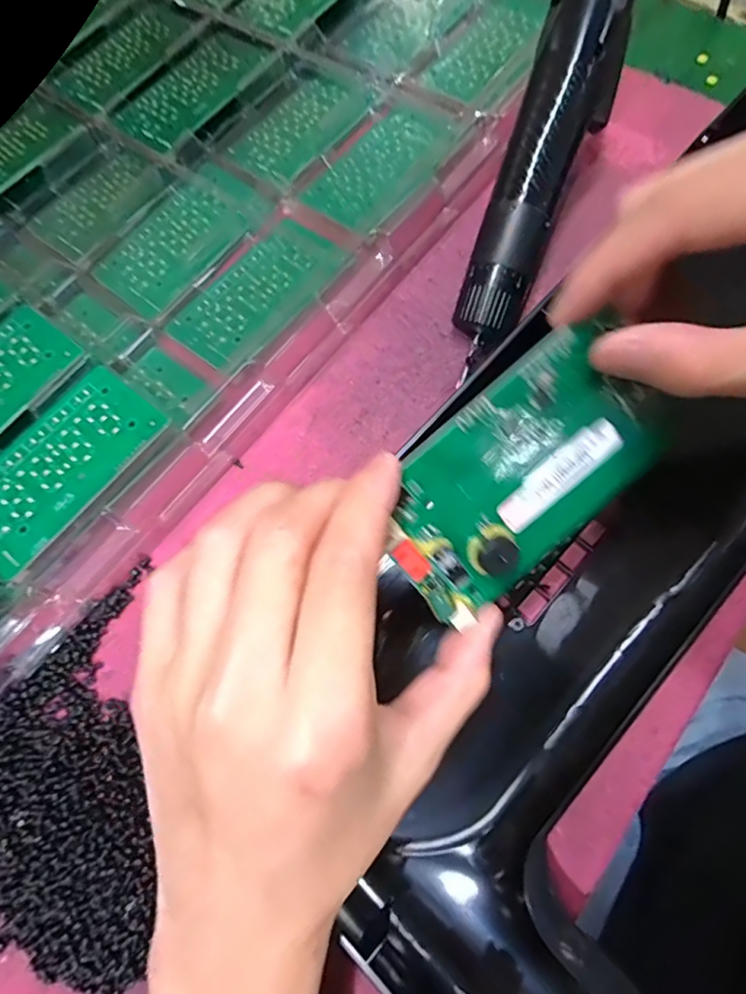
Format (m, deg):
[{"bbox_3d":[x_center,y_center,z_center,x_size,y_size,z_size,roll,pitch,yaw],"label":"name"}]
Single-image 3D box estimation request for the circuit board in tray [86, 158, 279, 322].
[{"bbox_3d":[-0.117,-0.162,0.334,0.063,0.007,0.108,39,79,15],"label":"circuit board in tray"}]

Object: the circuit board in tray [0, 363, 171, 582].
[{"bbox_3d":[-0.159,-0.017,0.274,0.059,0.004,0.105,38,76,16],"label":"circuit board in tray"}]

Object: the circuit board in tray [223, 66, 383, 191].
[{"bbox_3d":[-0.050,-0.244,0.355,0.065,0.016,0.090,40,80,15],"label":"circuit board in tray"}]

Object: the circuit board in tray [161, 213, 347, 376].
[{"bbox_3d":[-0.067,-0.119,0.315,0.055,0.007,0.103,38,79,15],"label":"circuit board in tray"}]

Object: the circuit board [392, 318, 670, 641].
[{"bbox_3d":[0.050,-0.007,0.181,0.100,0.009,0.060,-40,108,-1],"label":"circuit board"}]

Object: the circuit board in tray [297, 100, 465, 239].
[{"bbox_3d":[0.005,-0.205,0.333,0.054,0.009,0.094,39,79,15],"label":"circuit board in tray"}]

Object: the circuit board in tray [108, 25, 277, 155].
[{"bbox_3d":[-0.121,-0.273,0.363,0.059,0.010,0.106,37,79,15],"label":"circuit board in tray"}]

